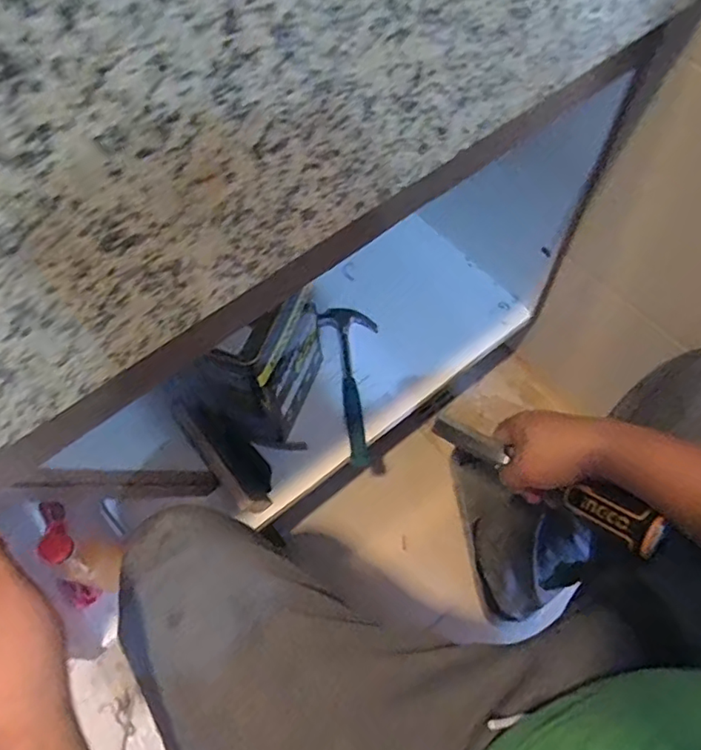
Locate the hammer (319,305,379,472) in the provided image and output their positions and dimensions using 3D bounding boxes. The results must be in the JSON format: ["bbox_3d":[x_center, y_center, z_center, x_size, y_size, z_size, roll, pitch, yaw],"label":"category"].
[{"bbox_3d":[0.011,0.007,0.863,0.088,0.029,0.250,-9,62,-2],"label":"hammer"}]

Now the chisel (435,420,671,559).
[{"bbox_3d":[0.166,0.089,0.552,0.028,0.032,0.268,-39,28,-16],"label":"chisel"}]

